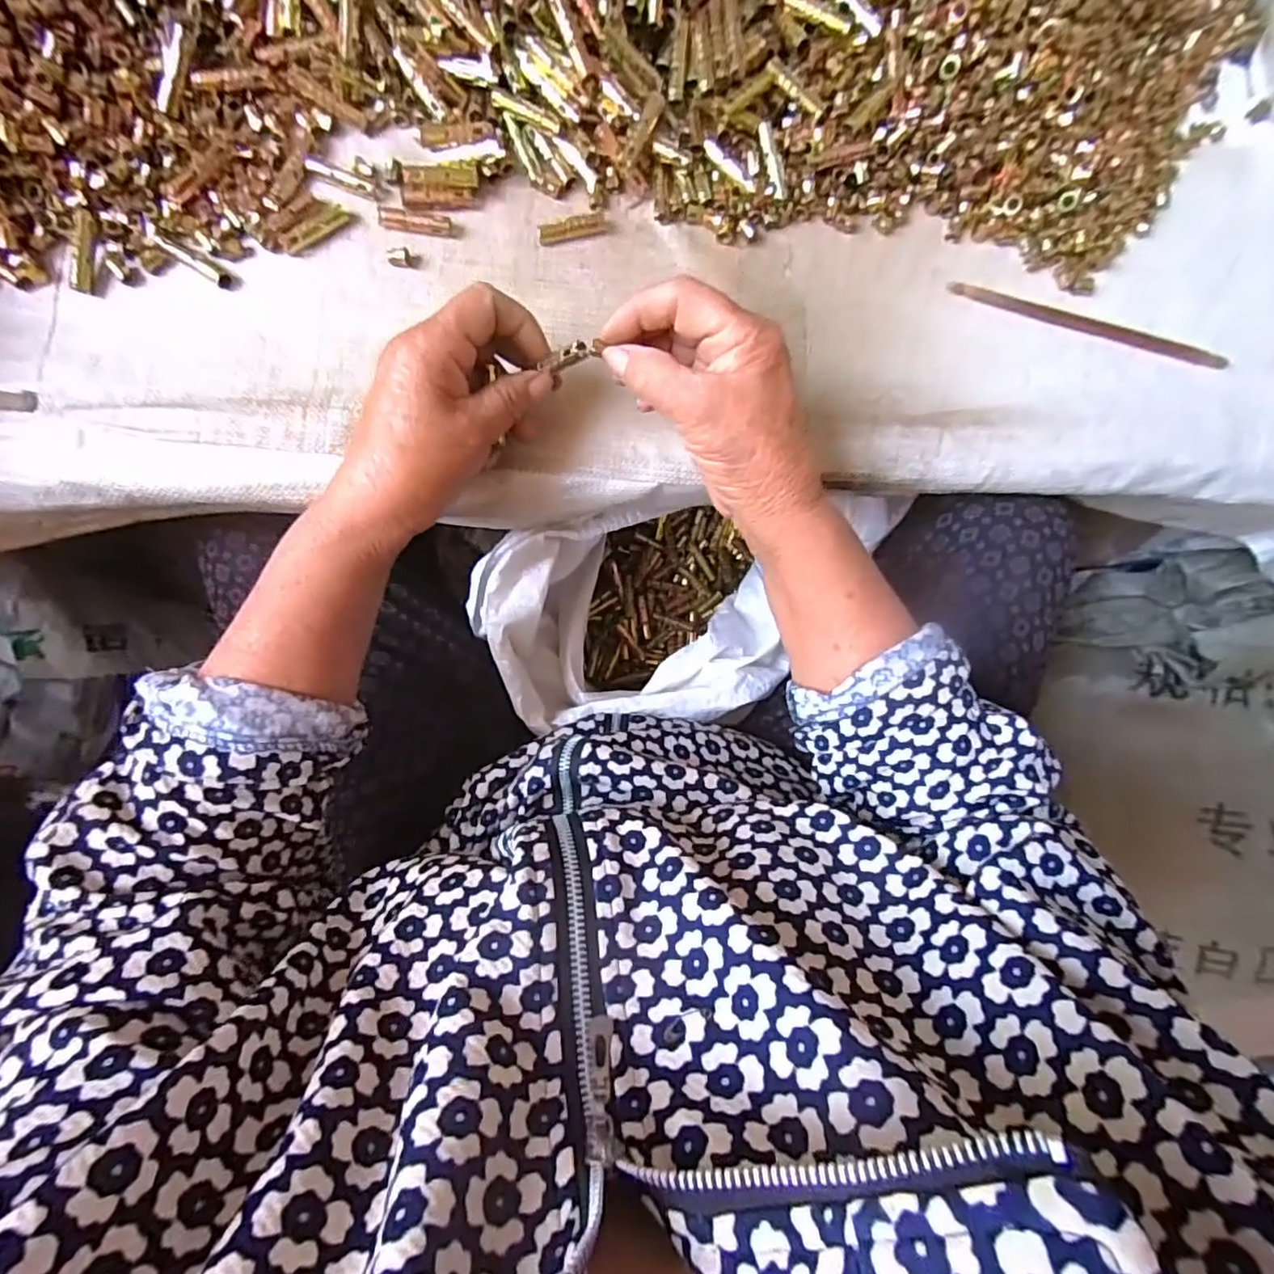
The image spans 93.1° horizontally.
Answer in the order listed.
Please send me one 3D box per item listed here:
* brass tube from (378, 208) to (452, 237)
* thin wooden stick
[{"bbox_3d":[-0.123,-0.231,0.335,0.038,0.006,0.010,6,89,-6],"label":"brass tube"},{"bbox_3d":[0.280,-0.193,0.373,0.179,0.006,0.012,15,86,-4],"label":"thin wooden stick"}]

